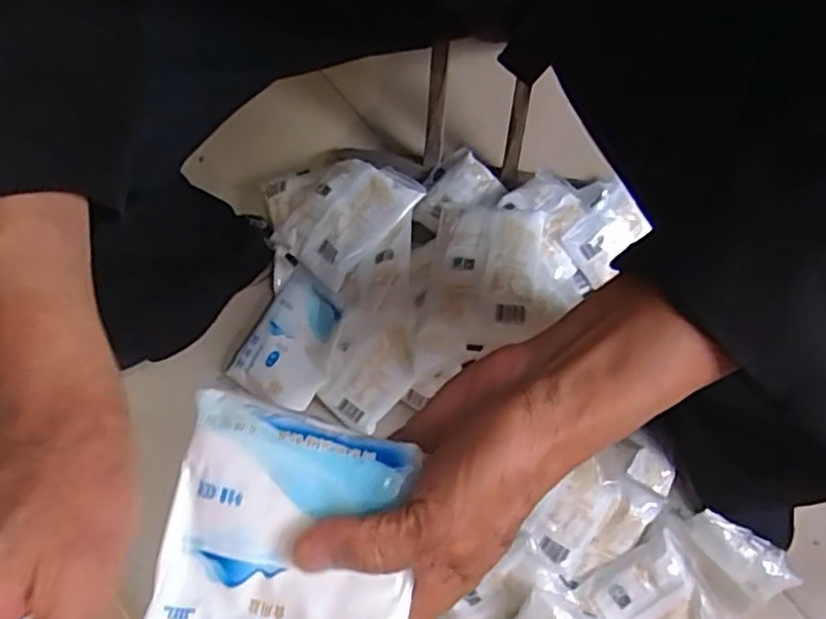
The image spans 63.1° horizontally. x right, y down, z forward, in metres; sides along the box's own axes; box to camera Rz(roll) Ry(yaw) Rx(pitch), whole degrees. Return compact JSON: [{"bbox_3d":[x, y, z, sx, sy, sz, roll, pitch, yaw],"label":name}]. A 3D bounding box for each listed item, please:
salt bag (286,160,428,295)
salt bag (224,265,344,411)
[{"bbox_3d":[-0.073,-0.107,0.772,0.102,0.047,0.151,40,81,9],"label":"salt bag"},{"bbox_3d":[-0.132,0.034,0.750,0.102,0.028,0.144,31,80,8],"label":"salt bag"}]

